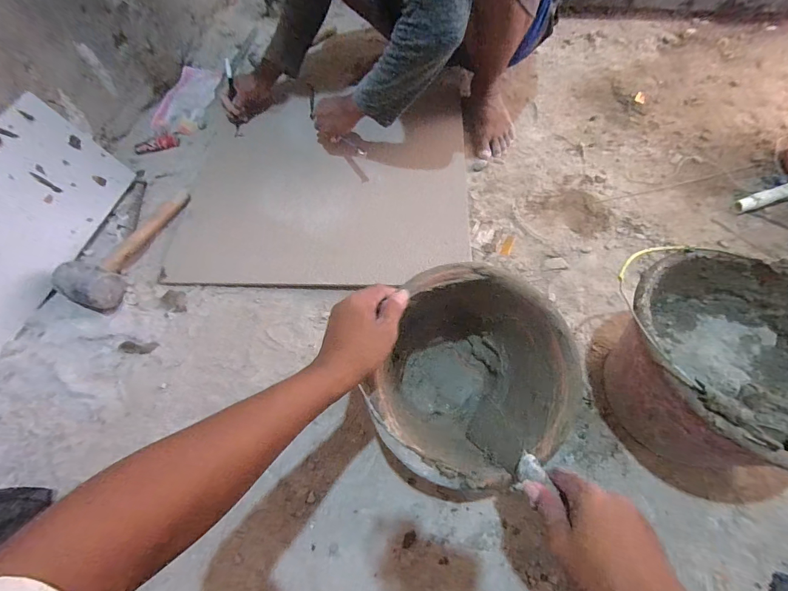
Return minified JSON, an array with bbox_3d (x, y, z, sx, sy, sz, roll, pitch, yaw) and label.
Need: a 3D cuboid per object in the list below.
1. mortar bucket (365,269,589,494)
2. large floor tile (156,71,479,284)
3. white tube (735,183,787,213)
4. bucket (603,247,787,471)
[{"bbox_3d":[0.079,0.094,0.491,0.247,0.176,0.247,-23,88,-13],"label":"mortar bucket"},{"bbox_3d":[-0.142,-0.268,0.801,0.600,0.017,0.556,-2,63,2],"label":"large floor tile"},{"bbox_3d":[0.772,-0.204,0.744,0.140,0.035,0.033,-18,64,-8],"label":"white tube"},{"bbox_3d":[0.427,0.090,0.475,0.270,0.188,0.259,0,63,1],"label":"bucket"}]

